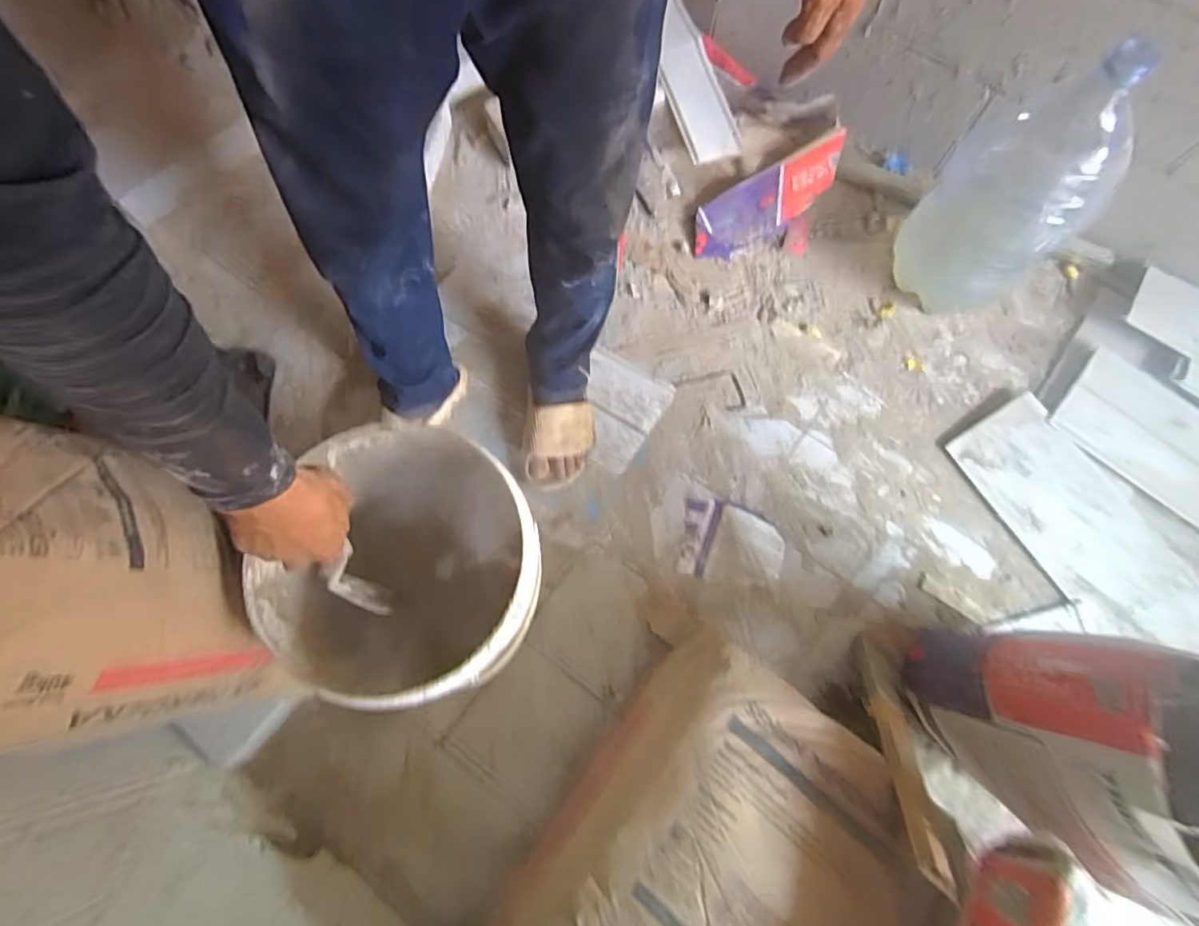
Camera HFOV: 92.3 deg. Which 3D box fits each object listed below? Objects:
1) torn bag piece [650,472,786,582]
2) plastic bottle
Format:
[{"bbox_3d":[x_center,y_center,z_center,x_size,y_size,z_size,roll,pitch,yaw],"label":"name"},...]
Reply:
[{"bbox_3d":[0.203,0.136,1.015,0.231,0.007,0.157,28,73,8],"label":"torn bag piece"},{"bbox_3d":[0.692,-0.453,0.974,0.228,0.443,0.185,40,75,12],"label":"plastic bottle"}]

